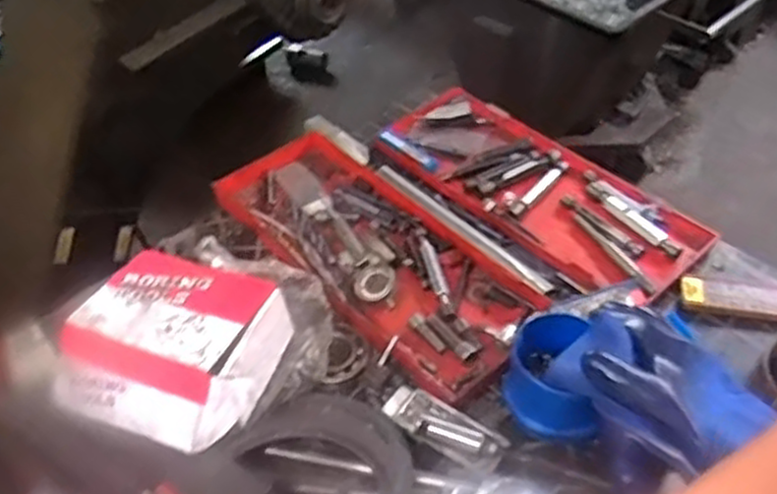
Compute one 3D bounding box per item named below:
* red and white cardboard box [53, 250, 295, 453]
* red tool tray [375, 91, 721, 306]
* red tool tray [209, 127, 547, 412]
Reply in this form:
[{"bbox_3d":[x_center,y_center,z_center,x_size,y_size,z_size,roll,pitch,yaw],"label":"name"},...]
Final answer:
[{"bbox_3d":[-0.178,0.084,0.643,0.163,0.082,0.161,15,39,15],"label":"red and white cardboard box"},{"bbox_3d":[0.160,-0.072,0.886,0.165,0.036,0.405,-34,54,-28],"label":"red tool tray"},{"bbox_3d":[-0.023,-0.007,0.815,0.155,0.035,0.401,-33,53,-27],"label":"red tool tray"}]

